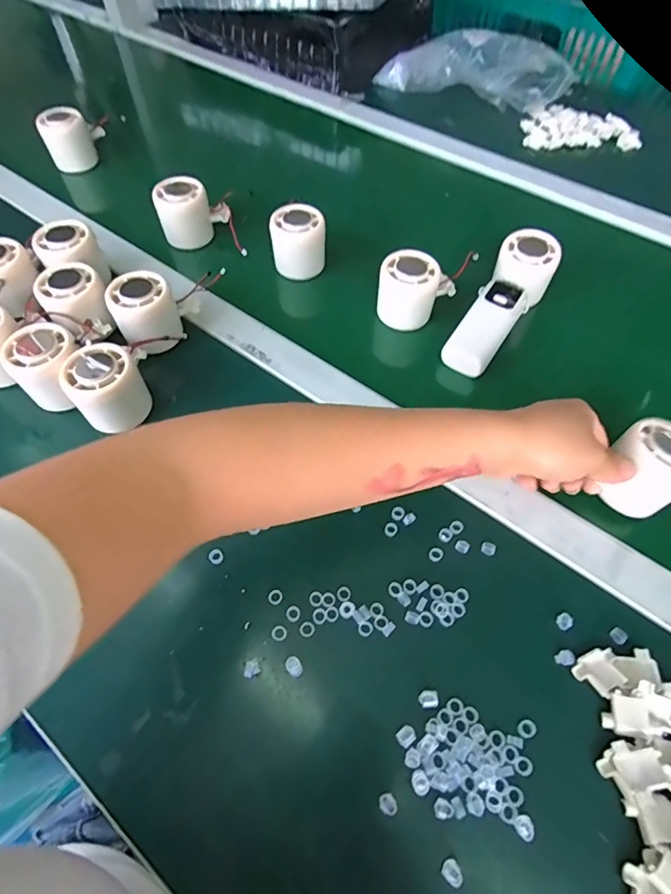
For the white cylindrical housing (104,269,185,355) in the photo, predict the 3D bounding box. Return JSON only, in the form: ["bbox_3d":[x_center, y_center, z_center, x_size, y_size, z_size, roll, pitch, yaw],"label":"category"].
[{"bbox_3d":[-0.173,-0.121,0.427,0.054,0.052,0.051,0,58,0],"label":"white cylindrical housing"}]

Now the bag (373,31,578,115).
[{"bbox_3d":[0.204,-0.572,0.701,0.275,0.067,0.130,32,64,18],"label":"bag"}]

